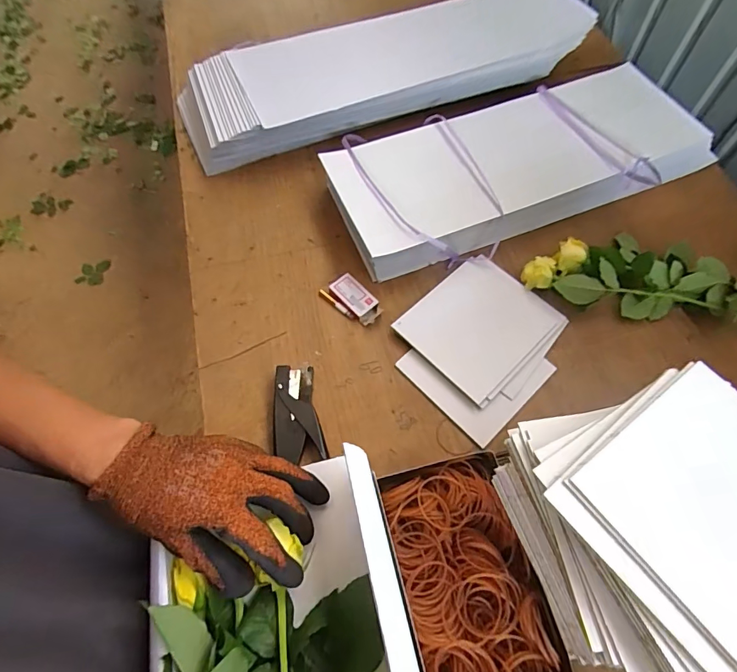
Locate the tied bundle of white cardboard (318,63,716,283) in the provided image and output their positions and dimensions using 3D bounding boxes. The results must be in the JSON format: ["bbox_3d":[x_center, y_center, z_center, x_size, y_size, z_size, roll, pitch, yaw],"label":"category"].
[{"bbox_3d":[0.241,-0.286,0.691,0.598,0.089,0.241,-20,65,-9],"label":"tied bundle of white cardboard"}]

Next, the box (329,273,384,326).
[{"bbox_3d":[-0.020,-0.054,0.613,0.038,0.019,0.085,-40,70,-17],"label":"box"}]

